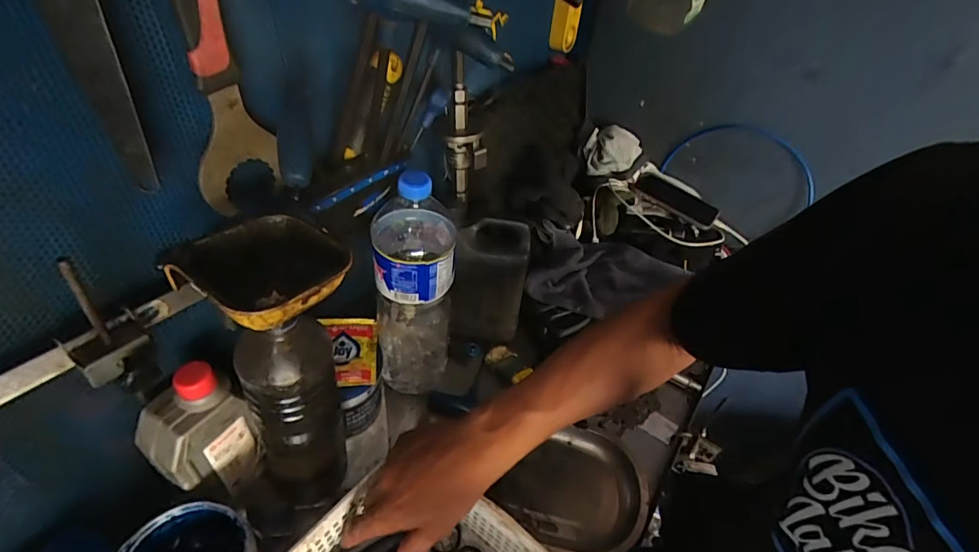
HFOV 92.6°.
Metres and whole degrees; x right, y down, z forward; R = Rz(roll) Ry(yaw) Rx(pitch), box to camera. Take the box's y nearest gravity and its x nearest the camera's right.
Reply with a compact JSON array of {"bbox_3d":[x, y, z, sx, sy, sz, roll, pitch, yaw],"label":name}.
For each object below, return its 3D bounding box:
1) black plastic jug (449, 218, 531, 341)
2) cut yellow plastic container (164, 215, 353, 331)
[{"bbox_3d":[0.000,0.006,0.654,0.103,0.165,0.079,9,43,2],"label":"black plastic jug"},{"bbox_3d":[-0.152,0.003,0.338,0.087,0.054,0.092,4,43,-4],"label":"cut yellow plastic container"}]

